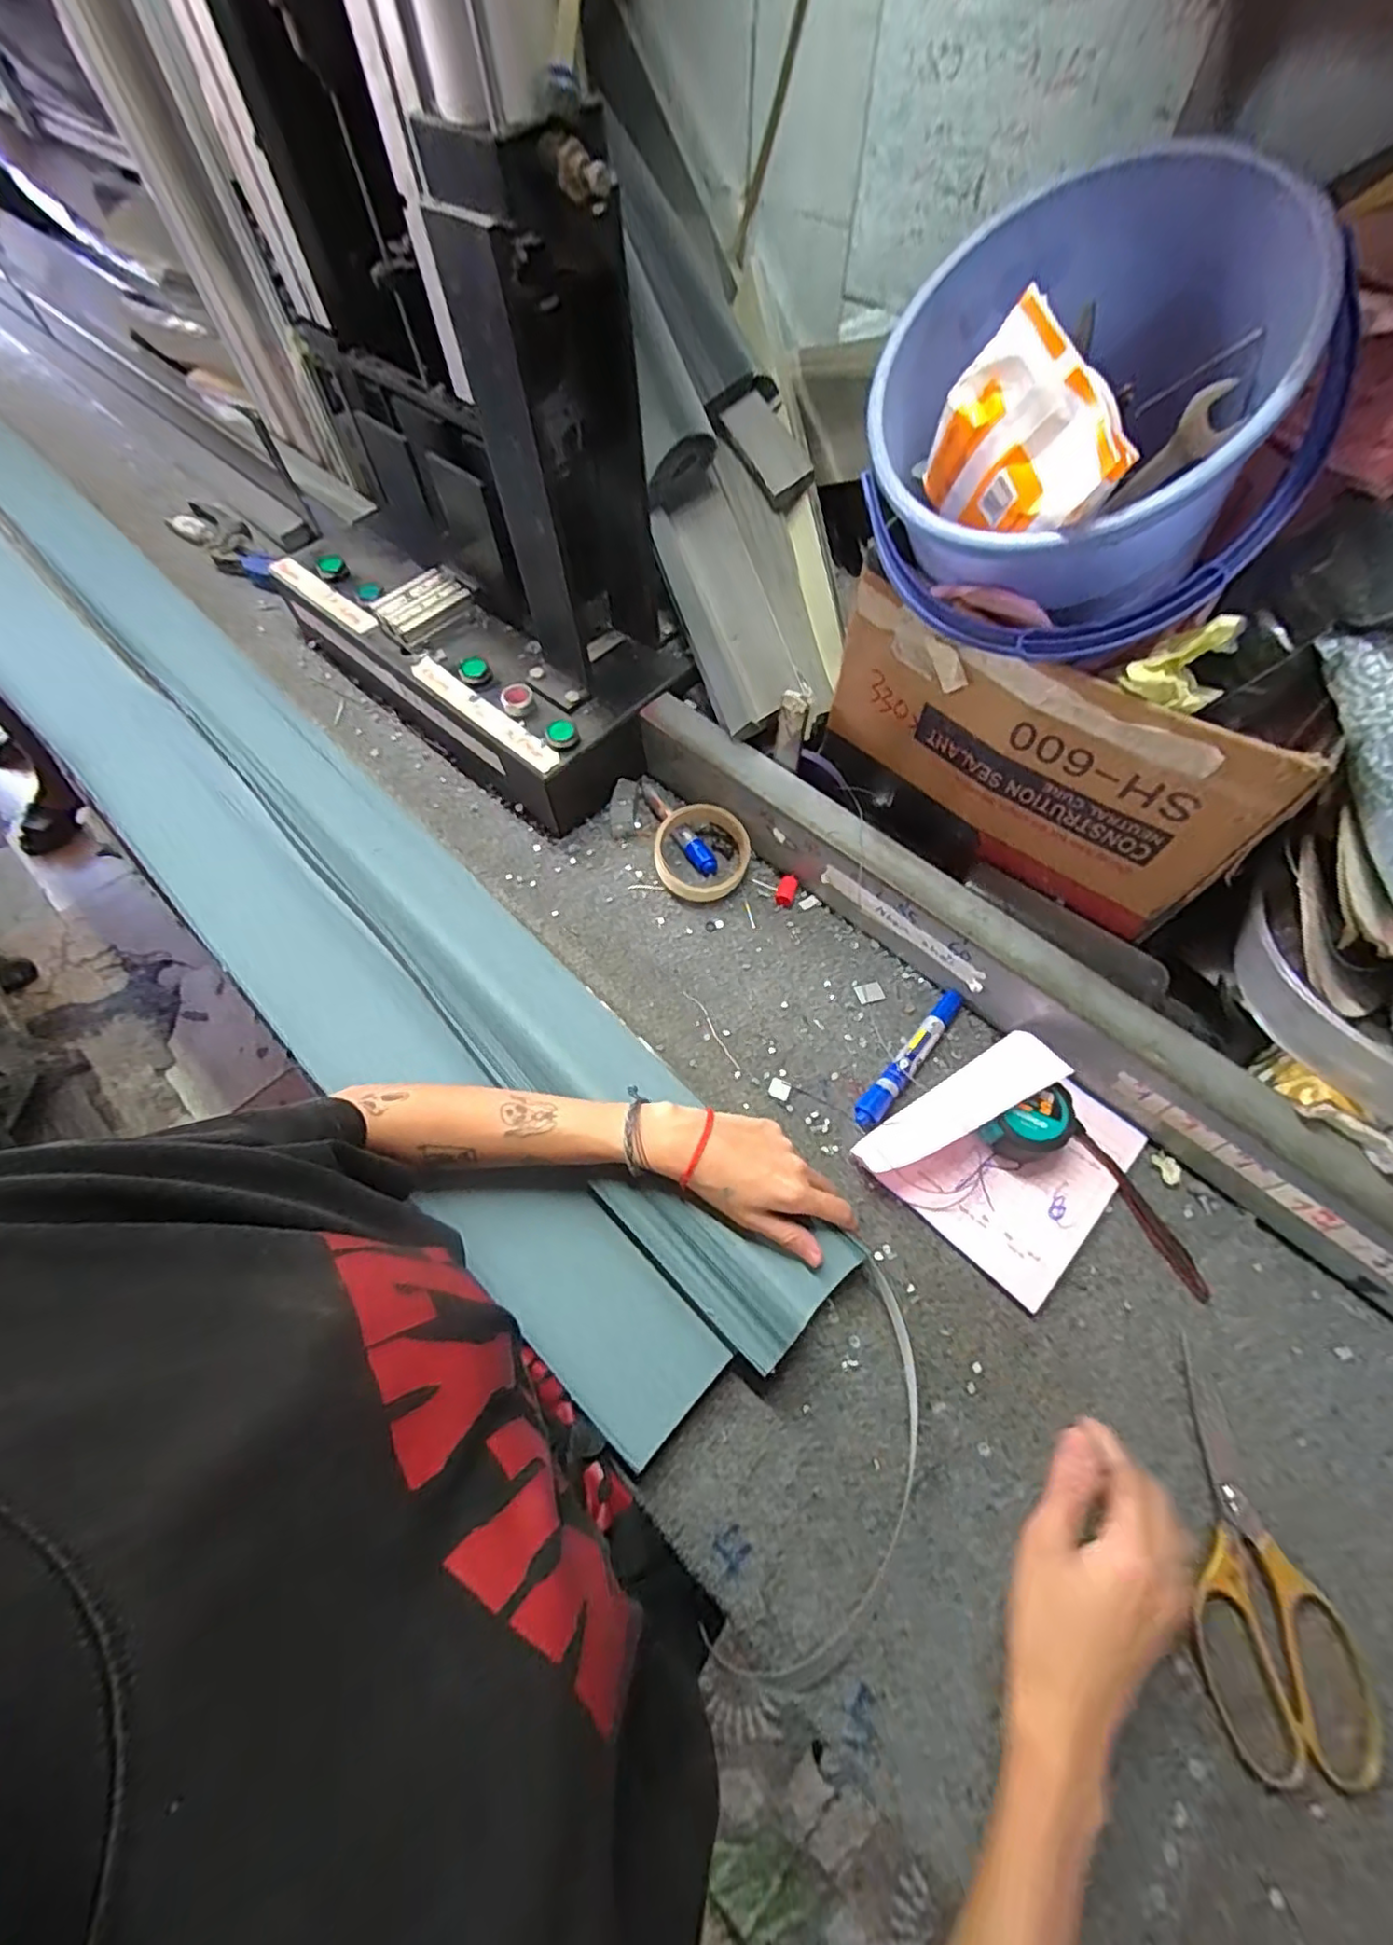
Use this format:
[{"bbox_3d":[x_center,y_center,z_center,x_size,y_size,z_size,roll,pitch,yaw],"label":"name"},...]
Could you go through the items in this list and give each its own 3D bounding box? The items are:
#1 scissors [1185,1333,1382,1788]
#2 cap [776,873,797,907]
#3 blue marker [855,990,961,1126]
[{"bbox_3d":[0.308,0.336,0.370,0.077,0.015,0.185,-10,63,-4],"label":"scissors"},{"bbox_3d":[0.081,-0.074,0.583,0.016,0.013,0.026,13,64,8],"label":"cap"},{"bbox_3d":[0.171,0.066,0.509,0.021,0.018,0.140,39,70,19],"label":"blue marker"}]

